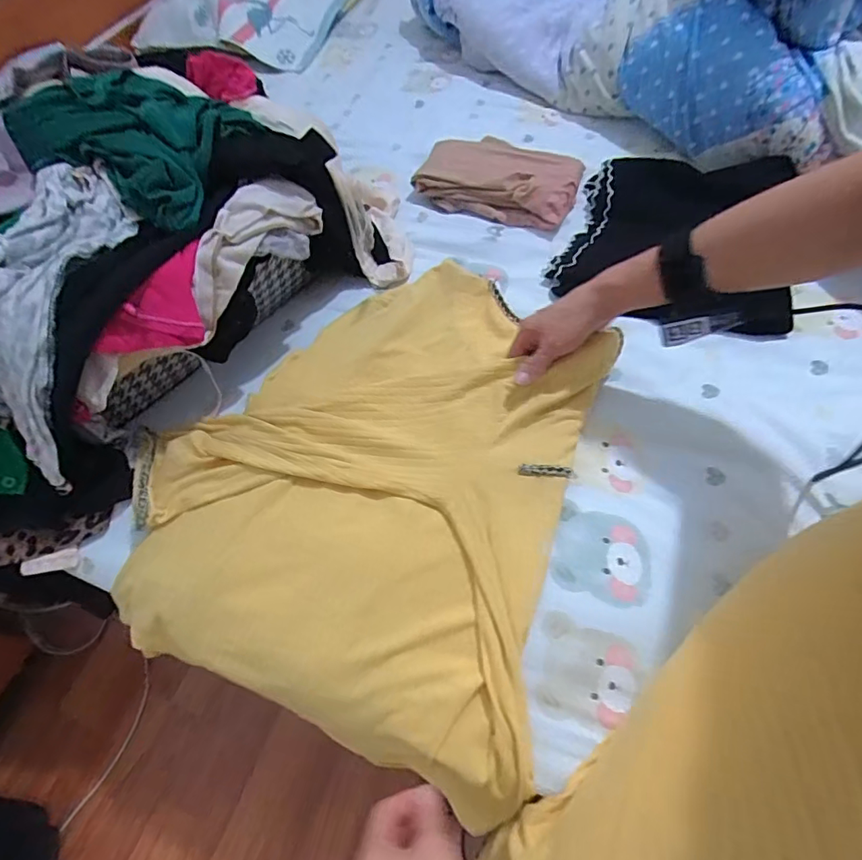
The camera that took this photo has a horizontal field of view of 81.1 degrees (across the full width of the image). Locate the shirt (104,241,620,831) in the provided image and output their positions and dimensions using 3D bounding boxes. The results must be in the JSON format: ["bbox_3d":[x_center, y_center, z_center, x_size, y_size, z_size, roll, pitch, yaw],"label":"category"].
[{"bbox_3d":[-0.056,0.036,0.571,0.447,0.093,0.525,19,64,12],"label":"shirt"}]

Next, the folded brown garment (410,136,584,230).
[{"bbox_3d":[0.108,-0.394,0.776,0.244,0.059,0.165,24,65,19],"label":"folded brown garment"}]

